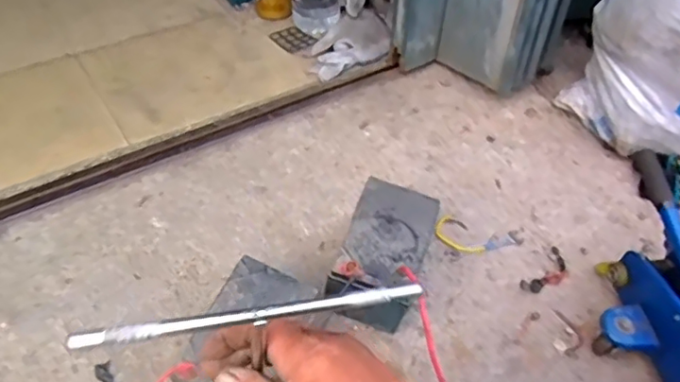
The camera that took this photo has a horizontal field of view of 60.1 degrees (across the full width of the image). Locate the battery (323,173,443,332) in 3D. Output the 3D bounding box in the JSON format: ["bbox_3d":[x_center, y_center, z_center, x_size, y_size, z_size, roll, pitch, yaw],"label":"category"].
[{"bbox_3d":[0.055,0.080,0.725,0.099,0.108,0.154,13,47,12],"label":"battery"}]

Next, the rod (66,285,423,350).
[{"bbox_3d":[-0.043,0.064,0.305,0.178,0.006,0.007,-6,50,-13],"label":"rod"}]

